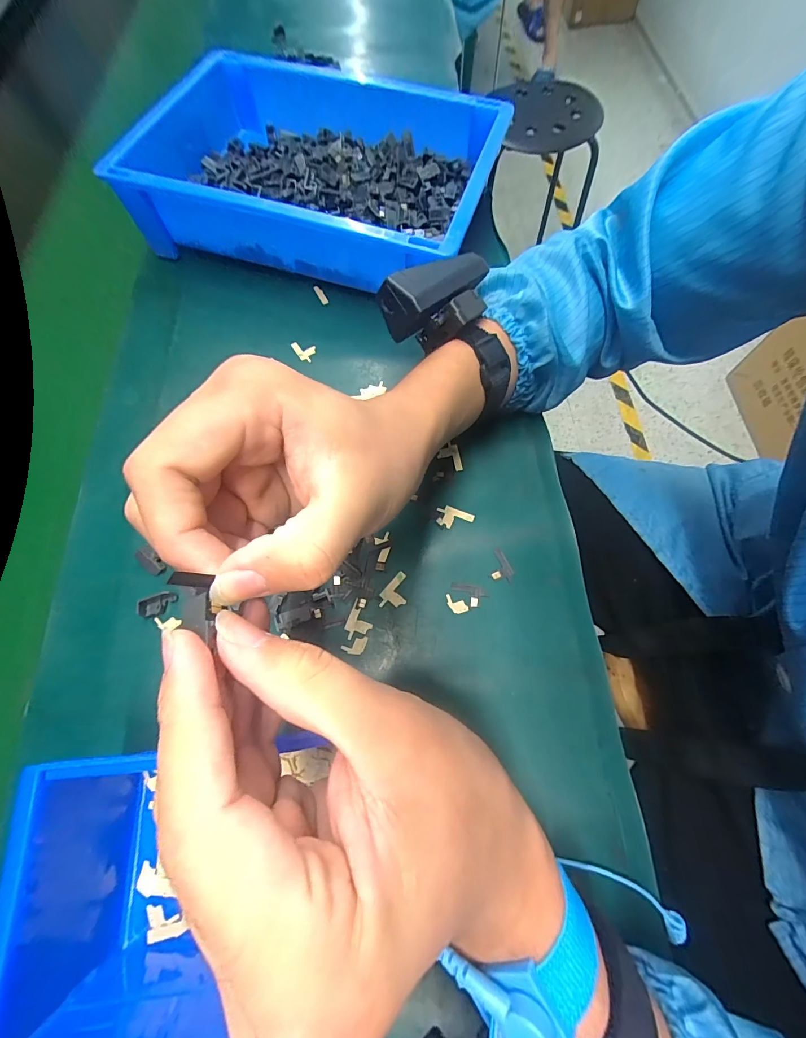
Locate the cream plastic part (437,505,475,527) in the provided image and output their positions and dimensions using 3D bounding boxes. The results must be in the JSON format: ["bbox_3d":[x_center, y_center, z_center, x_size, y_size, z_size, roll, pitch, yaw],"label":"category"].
[{"bbox_3d":[0.037,-0.001,0.278,0.027,0.004,0.016,20,72,10],"label":"cream plastic part"}]

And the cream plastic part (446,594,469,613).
[{"bbox_3d":[0.036,0.057,0.258,0.010,0.004,0.016,-40,74,-11],"label":"cream plastic part"}]

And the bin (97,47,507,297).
[{"bbox_3d":[-0.071,-0.317,0.356,0.290,0.074,0.204,16,71,8],"label":"bin"}]

